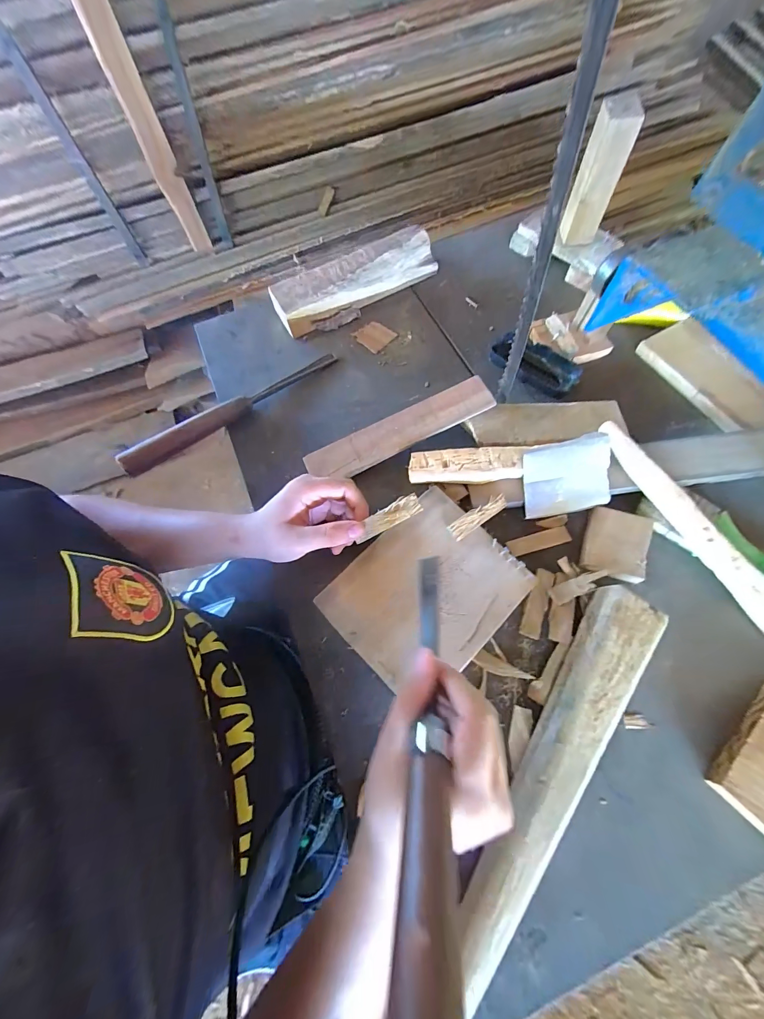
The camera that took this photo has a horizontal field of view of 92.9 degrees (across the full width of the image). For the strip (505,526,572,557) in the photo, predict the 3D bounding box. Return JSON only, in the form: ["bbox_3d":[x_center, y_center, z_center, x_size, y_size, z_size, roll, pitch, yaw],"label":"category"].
[{"bbox_3d":[0.167,0.034,0.387,0.066,0.004,0.019,-15,68,-4],"label":"strip"}]

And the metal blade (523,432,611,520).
[{"bbox_3d":[0.197,-0.035,0.388,0.091,0.008,0.076,-10,96,4],"label":"metal blade"}]

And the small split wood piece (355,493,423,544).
[{"bbox_3d":[0.005,0.008,0.336,0.064,0.004,0.020,-28,98,5],"label":"small split wood piece"}]

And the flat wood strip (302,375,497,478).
[{"bbox_3d":[0.019,-0.092,0.431,0.226,0.007,0.049,-26,72,1],"label":"flat wood strip"}]

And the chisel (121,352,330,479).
[{"bbox_3d":[-0.189,-0.129,0.465,0.291,0.025,0.024,-33,70,-11],"label":"chisel"}]

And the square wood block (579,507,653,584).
[{"bbox_3d":[0.242,0.035,0.375,0.056,0.014,0.069,17,70,9],"label":"square wood block"}]

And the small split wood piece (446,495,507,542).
[{"bbox_3d":[0.100,0.007,0.379,0.067,0.009,0.019,-33,70,-10],"label":"small split wood piece"}]

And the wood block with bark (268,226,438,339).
[{"bbox_3d":[-0.040,-0.340,0.537,0.250,0.042,0.082,-31,70,-10],"label":"wood block with bark"}]

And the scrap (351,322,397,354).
[{"bbox_3d":[-0.011,-0.251,0.524,0.046,0.004,0.048,-41,81,-7],"label":"scrap"}]

